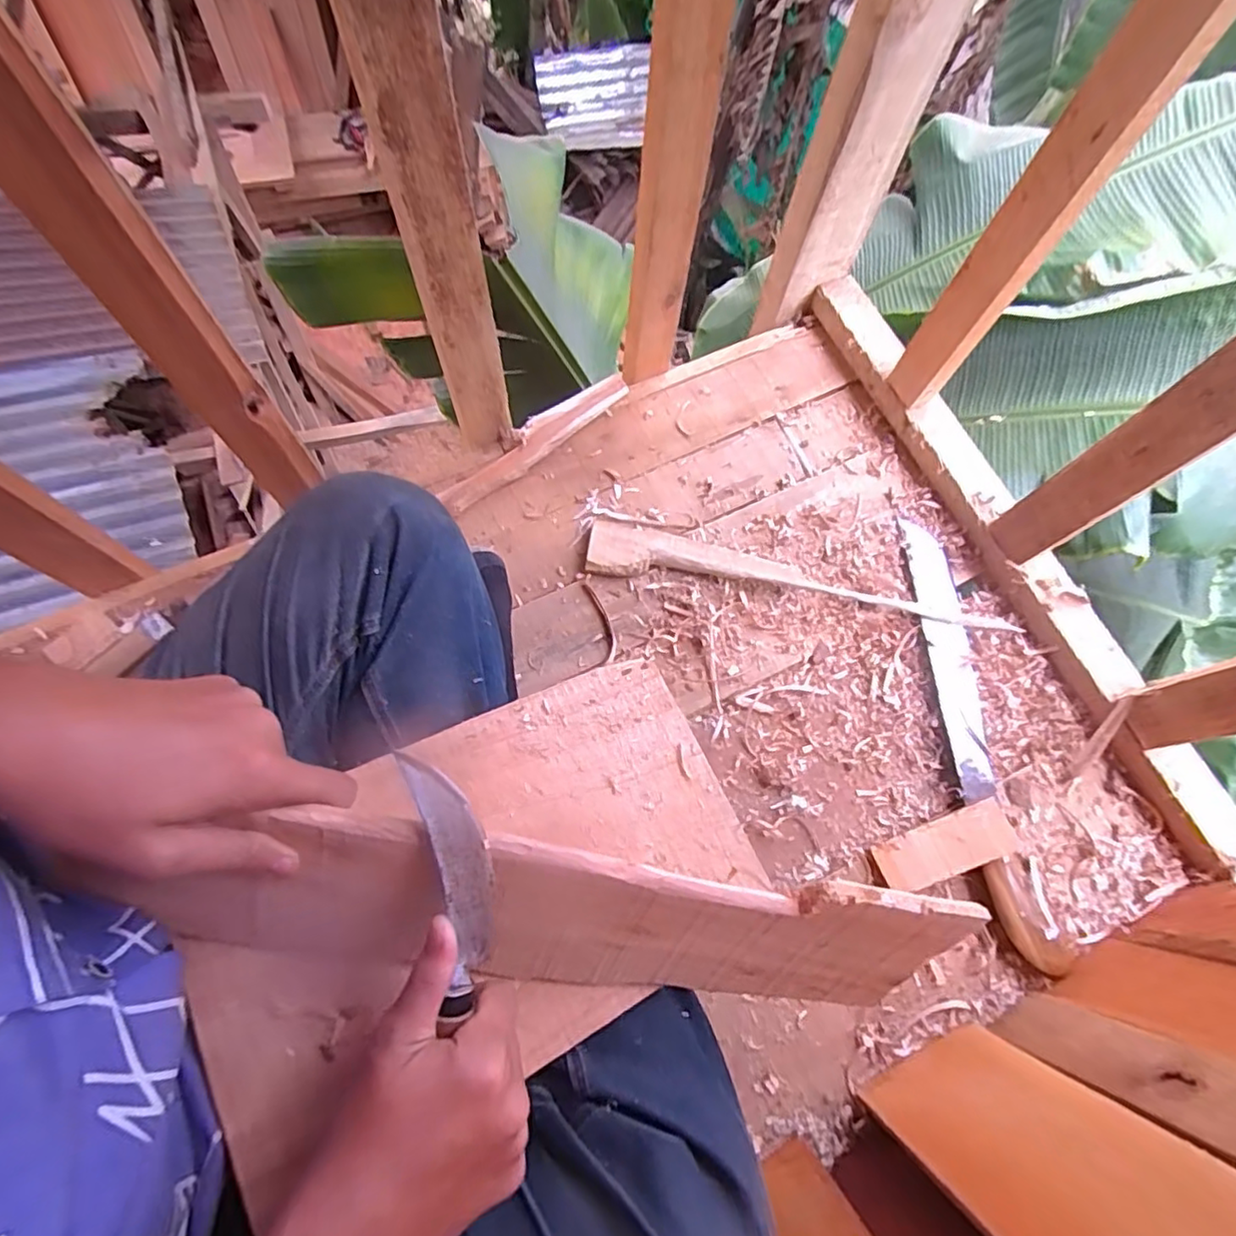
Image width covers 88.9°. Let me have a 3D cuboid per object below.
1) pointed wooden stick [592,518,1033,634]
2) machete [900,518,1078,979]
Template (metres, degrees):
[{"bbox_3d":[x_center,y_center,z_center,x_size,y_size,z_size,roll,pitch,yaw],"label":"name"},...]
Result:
[{"bbox_3d":[0.181,-0.025,0.649,0.434,0.019,0.057,15,70,3],"label":"pointed wooden stick"},{"bbox_3d":[0.339,0.100,0.609,0.064,0.030,0.428,-6,70,-4],"label":"machete"}]

